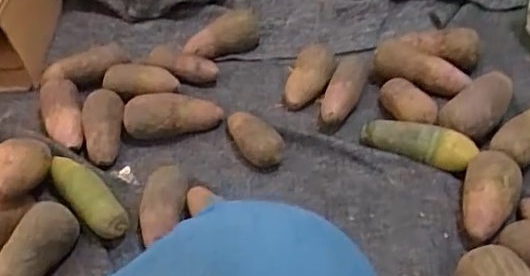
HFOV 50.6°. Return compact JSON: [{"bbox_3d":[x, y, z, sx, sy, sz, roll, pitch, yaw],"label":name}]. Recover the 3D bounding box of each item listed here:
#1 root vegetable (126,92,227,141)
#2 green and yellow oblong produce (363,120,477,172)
[{"bbox_3d":[-0.157,-0.038,0.958,0.162,0.061,0.055,-6,44,-1],"label":"root vegetable"},{"bbox_3d":[0.245,0.010,0.897,0.178,0.049,0.068,10,45,13],"label":"green and yellow oblong produce"}]

